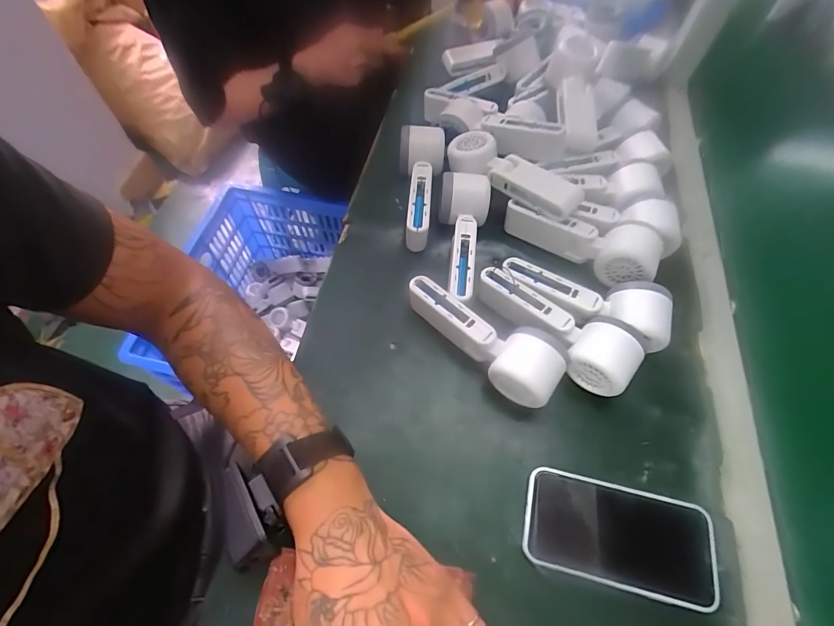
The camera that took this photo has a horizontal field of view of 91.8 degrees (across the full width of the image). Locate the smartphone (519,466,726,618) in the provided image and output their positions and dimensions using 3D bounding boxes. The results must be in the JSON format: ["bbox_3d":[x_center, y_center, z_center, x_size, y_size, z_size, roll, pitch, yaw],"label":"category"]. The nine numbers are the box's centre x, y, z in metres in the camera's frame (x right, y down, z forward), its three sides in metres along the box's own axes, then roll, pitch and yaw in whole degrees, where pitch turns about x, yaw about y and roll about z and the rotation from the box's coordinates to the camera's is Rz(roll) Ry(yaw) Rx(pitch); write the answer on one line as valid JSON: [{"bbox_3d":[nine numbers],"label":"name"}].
[{"bbox_3d":[0.162,0.179,0.327,0.146,0.011,0.075,13,62,5],"label":"smartphone"}]

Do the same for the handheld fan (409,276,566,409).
[{"bbox_3d":[0.058,0.023,0.385,0.165,0.053,0.056,33,66,15],"label":"handheld fan"}]

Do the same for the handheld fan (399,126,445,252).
[{"bbox_3d":[0.004,-0.150,0.478,0.055,0.049,0.159,2,69,-9],"label":"handheld fan"}]

